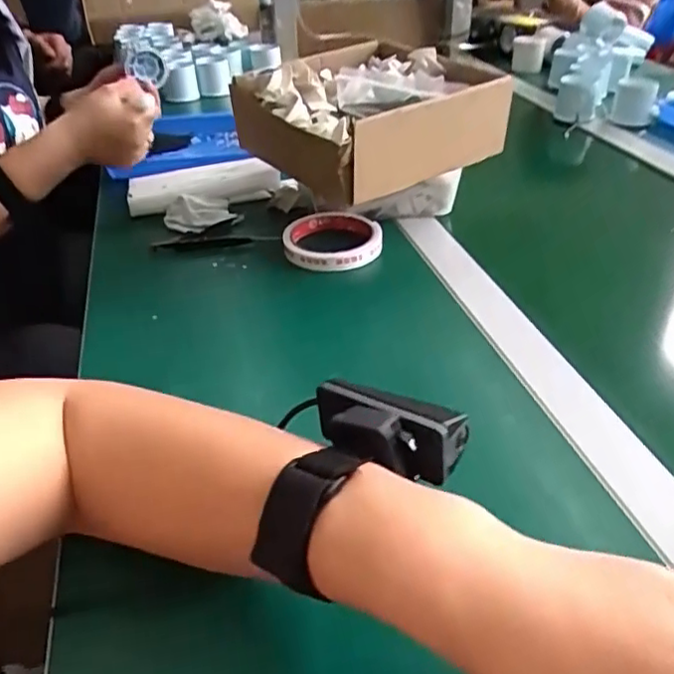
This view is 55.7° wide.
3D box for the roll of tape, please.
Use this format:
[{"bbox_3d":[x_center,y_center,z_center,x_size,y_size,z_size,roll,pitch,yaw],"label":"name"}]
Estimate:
[{"bbox_3d":[-0.005,-0.091,0.608,0.090,0.022,0.090,-1,35,1],"label":"roll of tape"}]

